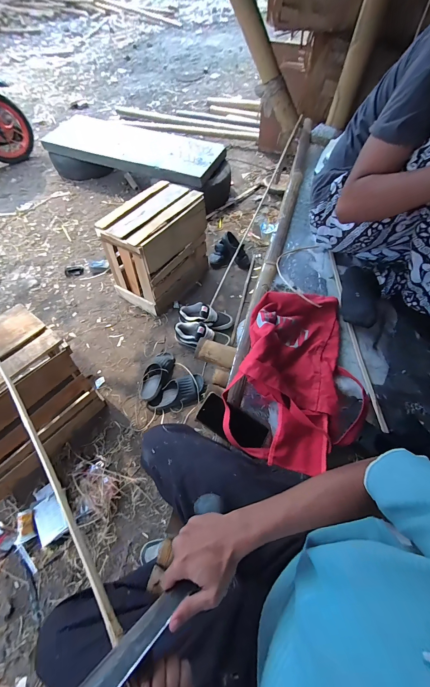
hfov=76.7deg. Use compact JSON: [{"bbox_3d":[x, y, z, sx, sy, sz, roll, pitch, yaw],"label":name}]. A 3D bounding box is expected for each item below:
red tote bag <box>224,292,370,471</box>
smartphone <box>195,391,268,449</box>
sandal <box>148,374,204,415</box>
[{"bbox_3d":[0.219,0.053,0.685,0.312,0.102,0.483,18,64,8],"label":"red tote bag"},{"bbox_3d":[0.043,0.188,0.641,0.164,0.016,0.075,31,65,1],"label":"smartphone"},{"bbox_3d":[-0.169,0.225,1.196,0.254,0.073,0.120,-15,64,-9],"label":"sandal"}]

